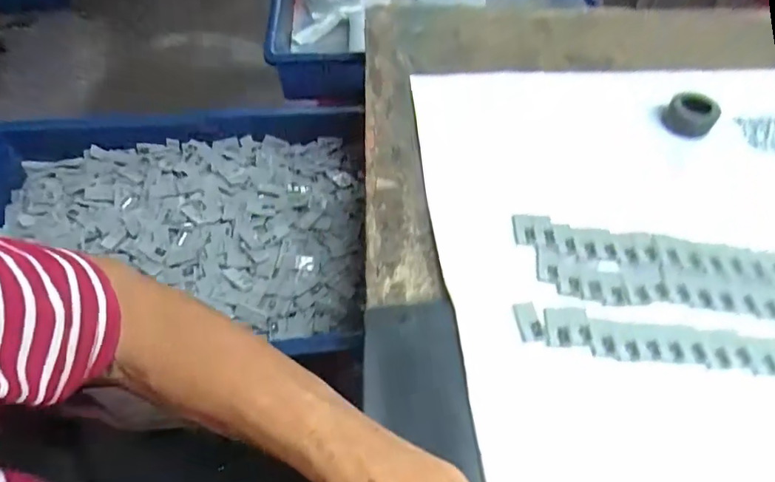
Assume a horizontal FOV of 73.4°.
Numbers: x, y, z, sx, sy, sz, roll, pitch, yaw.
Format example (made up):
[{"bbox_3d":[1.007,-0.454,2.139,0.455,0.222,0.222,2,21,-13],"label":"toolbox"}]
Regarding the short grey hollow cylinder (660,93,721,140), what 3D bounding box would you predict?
[{"bbox_3d":[0.241,-0.098,0.416,0.036,0.026,0.030,38,60,21],"label":"short grey hollow cylinder"}]

